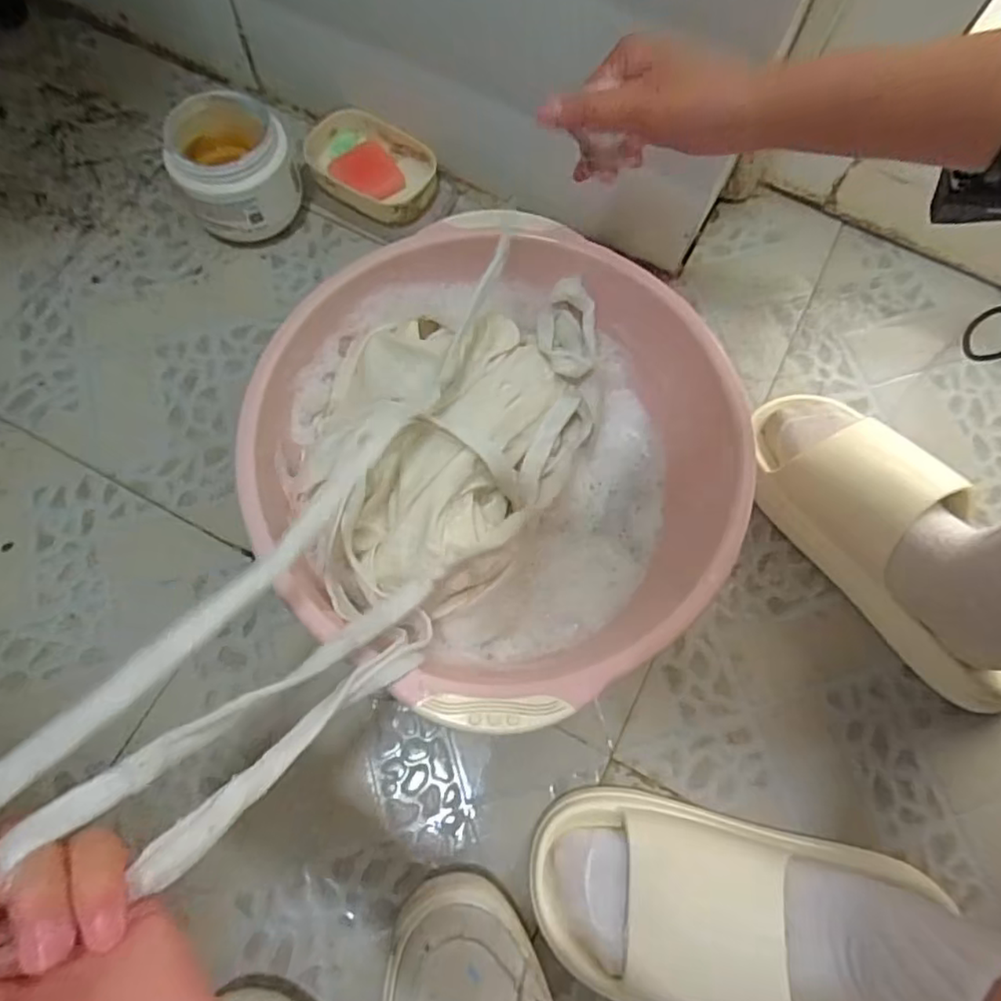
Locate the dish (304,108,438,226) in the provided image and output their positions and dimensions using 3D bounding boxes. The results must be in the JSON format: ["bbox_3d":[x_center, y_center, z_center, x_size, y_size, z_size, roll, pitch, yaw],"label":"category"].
[{"bbox_3d":[-0.125,-0.313,0.595,0.132,0.037,0.088,26,71,7],"label":"dish"}]

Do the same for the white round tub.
[{"bbox_3d":[-0.228,-0.285,0.548,0.093,0.097,0.092,1,70,-2],"label":"white round tub"}]

